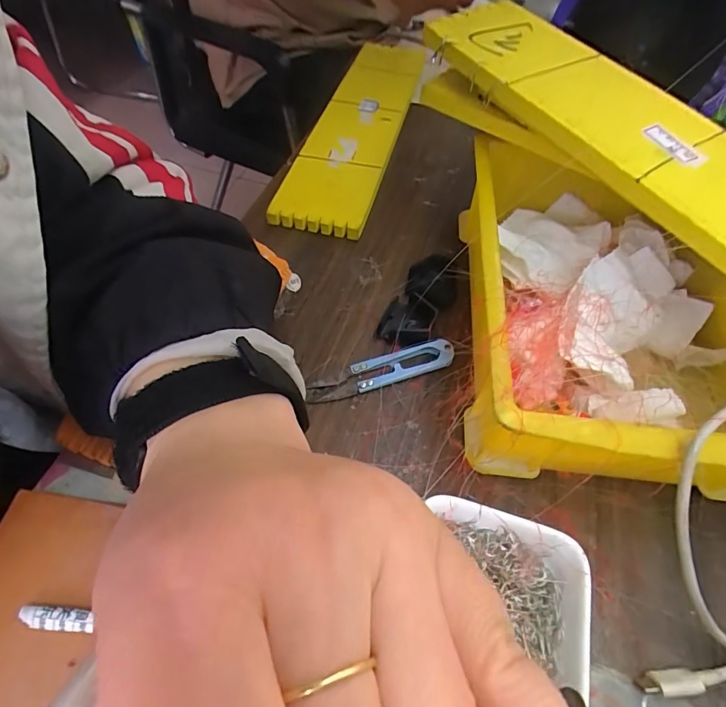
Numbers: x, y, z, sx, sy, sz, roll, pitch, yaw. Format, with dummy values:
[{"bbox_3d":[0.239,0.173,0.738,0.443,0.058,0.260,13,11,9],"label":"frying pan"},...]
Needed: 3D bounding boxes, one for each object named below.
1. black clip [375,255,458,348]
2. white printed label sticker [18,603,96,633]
[{"bbox_3d":[0.043,-0.038,0.308,0.040,0.022,0.079,24,58,14],"label":"black clip"},{"bbox_3d":[-0.141,0.122,0.198,0.033,0.005,0.010,5,55,1],"label":"white printed label sticker"}]

